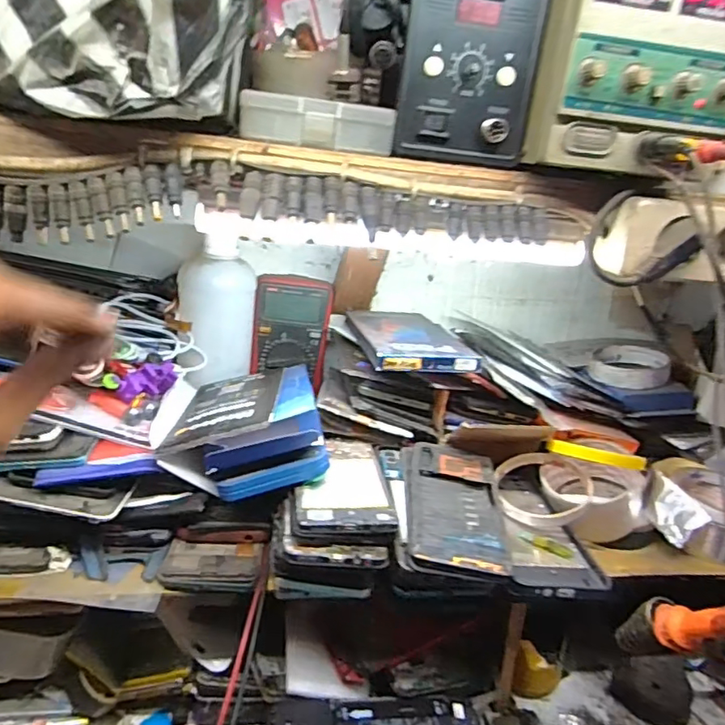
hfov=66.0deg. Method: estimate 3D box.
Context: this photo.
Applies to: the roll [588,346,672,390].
[{"bbox_3d":[0.295,0.003,0.617,0.078,0.031,0.085,13,19,25],"label":"roll"}]

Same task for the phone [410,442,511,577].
[{"bbox_3d":[0.075,0.111,0.448,0.071,0.008,0.153,10,24,1],"label":"phone"}]

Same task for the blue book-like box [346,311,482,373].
[{"bbox_3d":[0.039,-0.027,0.580,0.101,0.015,0.191,1,17,-13],"label":"blue book-like box"}]

